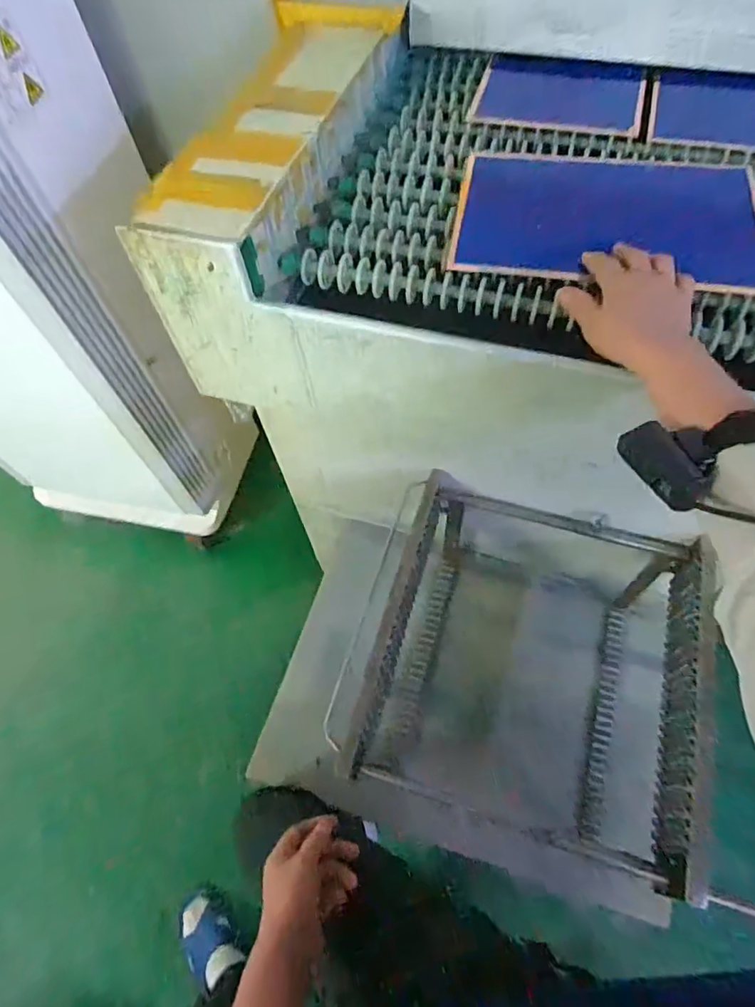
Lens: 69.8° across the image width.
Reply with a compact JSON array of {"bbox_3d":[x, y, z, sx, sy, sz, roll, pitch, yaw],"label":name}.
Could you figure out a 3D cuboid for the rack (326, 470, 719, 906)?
[{"bbox_3d":[0.187,0.222,0.752,0.392,0.255,0.420,13,62,11],"label":"rack"}]

